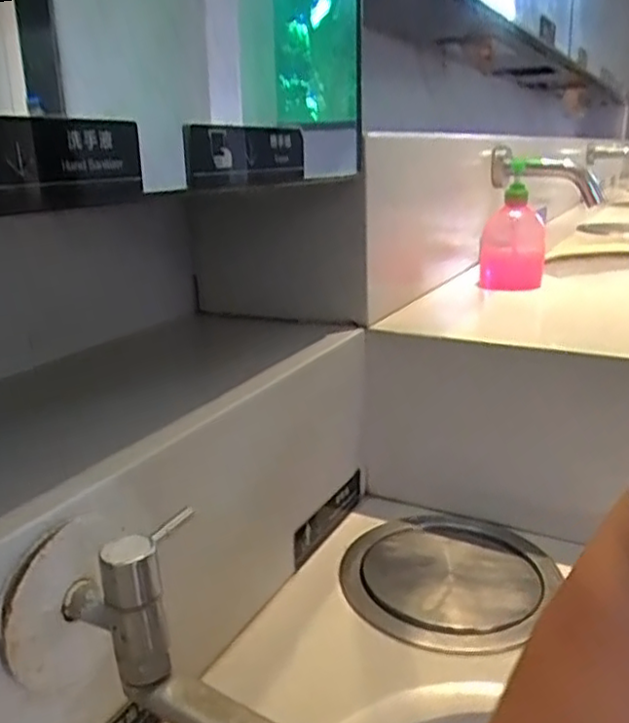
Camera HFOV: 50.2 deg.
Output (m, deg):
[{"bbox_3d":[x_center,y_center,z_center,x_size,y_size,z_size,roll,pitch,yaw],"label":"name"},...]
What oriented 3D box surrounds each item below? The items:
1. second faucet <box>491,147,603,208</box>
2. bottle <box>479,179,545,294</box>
[{"bbox_3d":[0.385,-0.306,1.113,0.186,0.063,0.058,16,22,10],"label":"second faucet"},{"bbox_3d":[0.266,-0.162,0.899,0.084,0.126,0.045,2,15,13],"label":"bottle"}]

